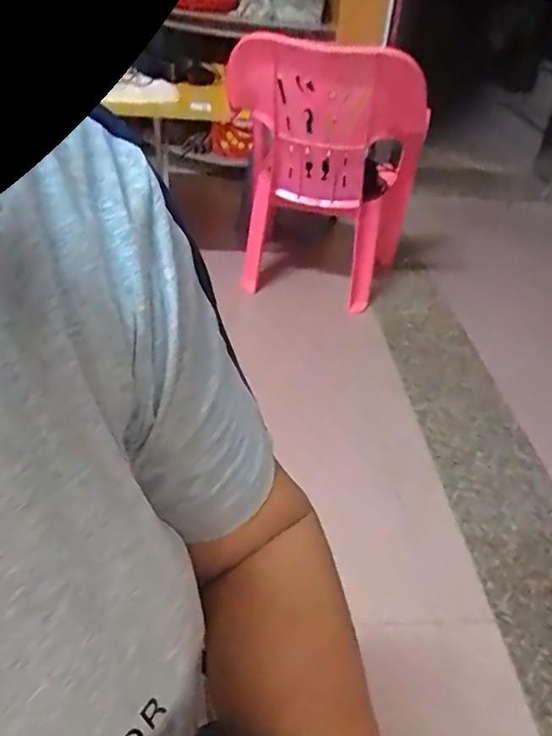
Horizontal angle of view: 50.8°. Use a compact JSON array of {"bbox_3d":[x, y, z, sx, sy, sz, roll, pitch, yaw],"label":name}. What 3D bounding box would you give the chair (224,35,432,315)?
[{"bbox_3d":[0.135,-0.525,1.582,0.497,0.686,0.483,12,38,8],"label":"chair"}]

